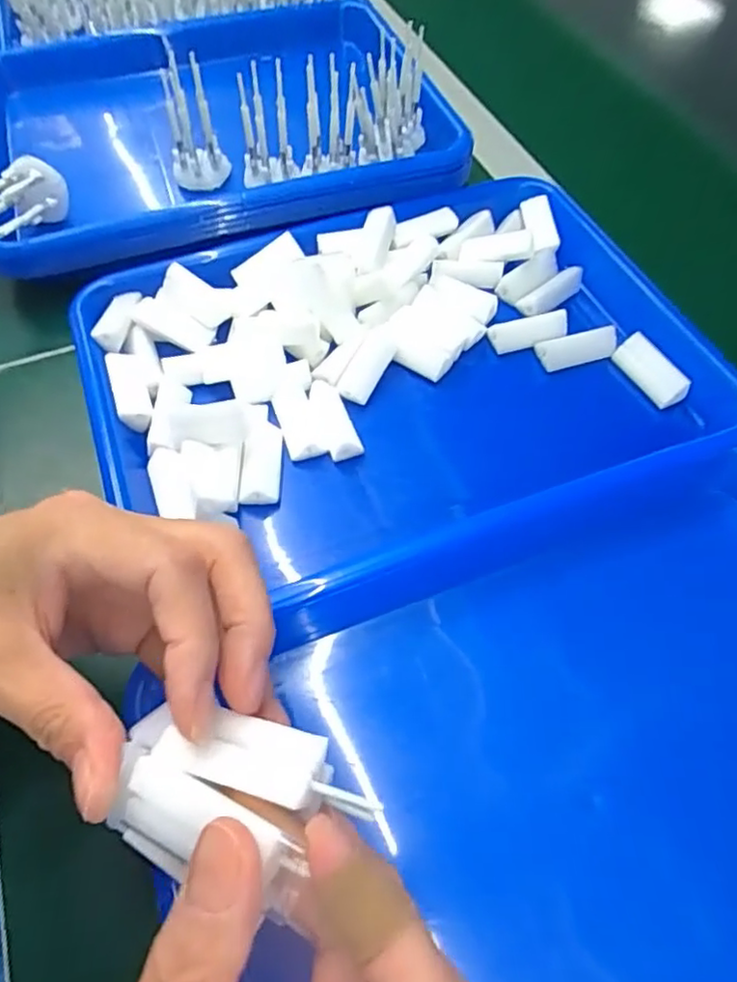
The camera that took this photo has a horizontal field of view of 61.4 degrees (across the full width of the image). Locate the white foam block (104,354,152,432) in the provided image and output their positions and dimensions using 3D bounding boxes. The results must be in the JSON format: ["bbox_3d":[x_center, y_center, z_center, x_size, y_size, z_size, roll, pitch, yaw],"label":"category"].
[{"bbox_3d":[-0.131,-0.055,0.342,0.017,0.012,0.047,-18,61,-11],"label":"white foam block"}]

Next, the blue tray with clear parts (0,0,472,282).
[{"bbox_3d":[-0.115,-0.273,0.449,0.331,0.076,0.260,-12,60,-8],"label":"blue tray with clear parts"}]

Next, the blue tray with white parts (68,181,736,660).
[{"bbox_3d":[0.016,-0.074,0.360,0.334,0.033,0.245,-19,61,-12],"label":"blue tray with white parts"}]

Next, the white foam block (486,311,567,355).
[{"bbox_3d":[0.096,-0.096,0.374,0.046,0.006,0.019,-14,98,6],"label":"white foam block"}]

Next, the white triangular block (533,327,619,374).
[{"bbox_3d":[0.125,-0.084,0.369,0.049,0.013,0.015,-12,60,-8],"label":"white triangular block"}]

